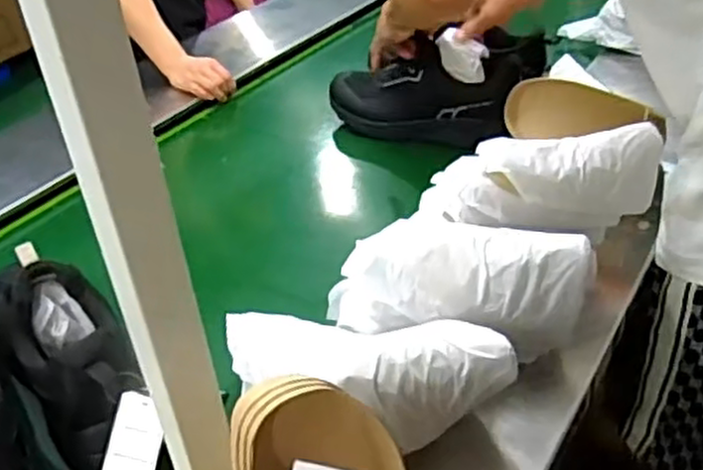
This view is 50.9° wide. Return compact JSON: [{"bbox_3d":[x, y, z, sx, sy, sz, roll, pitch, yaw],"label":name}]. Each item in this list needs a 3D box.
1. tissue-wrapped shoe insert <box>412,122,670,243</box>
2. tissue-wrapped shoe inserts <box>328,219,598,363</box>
[{"bbox_3d":[0.191,-0.053,0.754,0.236,0.089,0.081,0,34,3],"label":"tissue-wrapped shoe insert"},{"bbox_3d":[0.098,0.049,0.705,0.241,0.104,0.089,2,34,8],"label":"tissue-wrapped shoe inserts"}]

